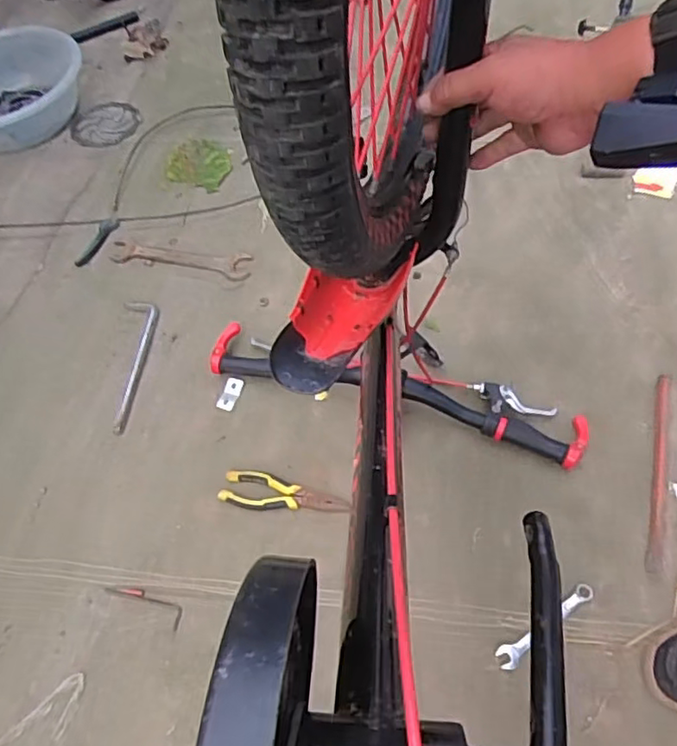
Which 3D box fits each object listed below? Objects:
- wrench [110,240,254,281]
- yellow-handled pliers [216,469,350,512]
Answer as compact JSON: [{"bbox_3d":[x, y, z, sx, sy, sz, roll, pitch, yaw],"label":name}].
[{"bbox_3d":[-0.282,-0.205,1.101,0.266,0.013,0.055,10,58,10],"label":"wrench"},{"bbox_3d":[-0.073,0.164,0.843,0.175,0.011,0.054,3,57,6],"label":"yellow-handled pliers"}]

